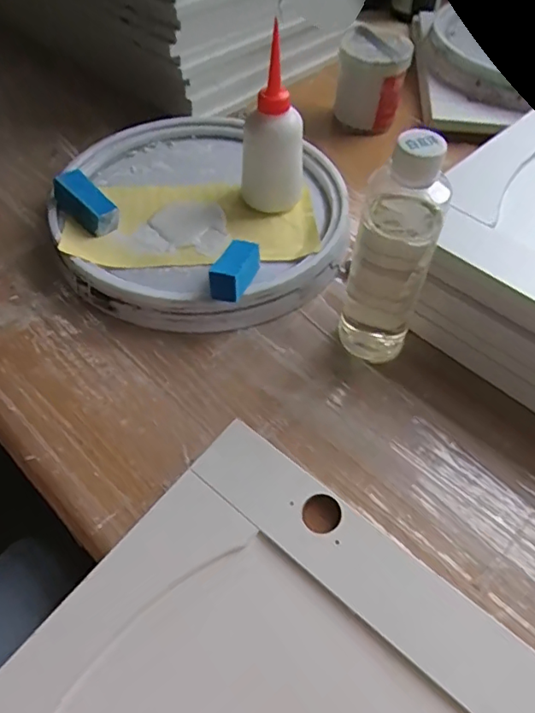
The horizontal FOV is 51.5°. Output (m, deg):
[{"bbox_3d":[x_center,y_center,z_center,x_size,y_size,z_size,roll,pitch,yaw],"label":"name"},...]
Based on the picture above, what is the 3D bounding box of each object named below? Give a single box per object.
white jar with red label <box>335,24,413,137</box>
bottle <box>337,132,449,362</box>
[{"bbox_3d":[0.125,-0.333,0.672,0.077,0.099,0.075,1,52,-1],"label":"white jar with red label"},{"bbox_3d":[0.093,-0.071,0.418,0.054,0.195,0.049,14,53,9],"label":"bottle"}]

